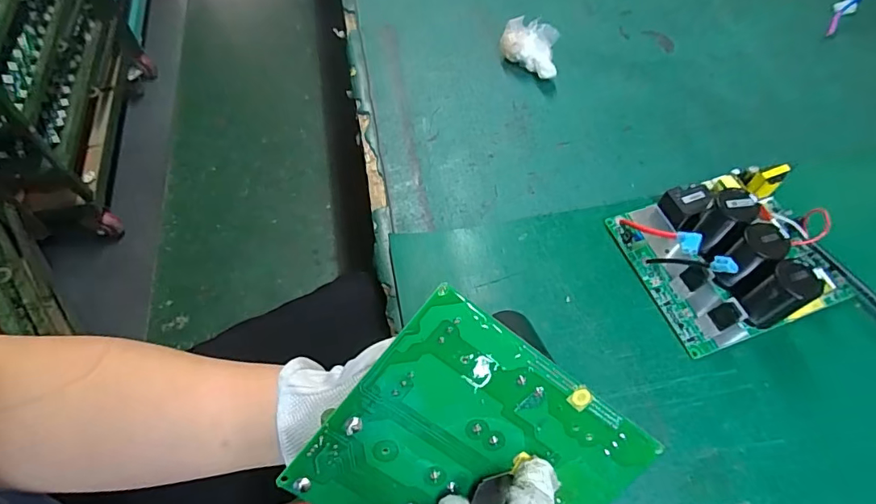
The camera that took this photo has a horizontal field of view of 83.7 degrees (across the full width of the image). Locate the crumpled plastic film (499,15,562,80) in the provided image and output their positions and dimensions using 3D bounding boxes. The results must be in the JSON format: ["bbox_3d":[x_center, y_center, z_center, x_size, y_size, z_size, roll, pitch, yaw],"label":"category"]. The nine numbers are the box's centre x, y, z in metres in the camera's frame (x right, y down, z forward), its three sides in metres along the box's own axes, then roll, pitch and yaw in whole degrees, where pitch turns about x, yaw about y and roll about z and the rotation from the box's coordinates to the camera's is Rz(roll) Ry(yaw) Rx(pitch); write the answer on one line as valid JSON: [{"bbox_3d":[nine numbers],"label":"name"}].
[{"bbox_3d":[0.090,-0.197,0.481,0.054,0.037,0.052,3,58,2],"label":"crumpled plastic film"}]

